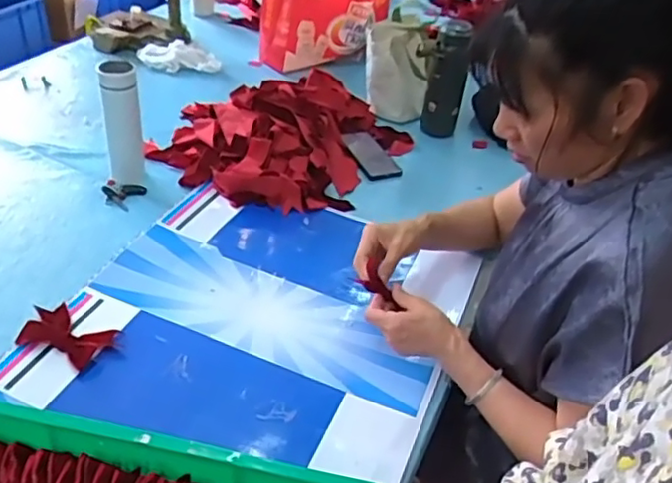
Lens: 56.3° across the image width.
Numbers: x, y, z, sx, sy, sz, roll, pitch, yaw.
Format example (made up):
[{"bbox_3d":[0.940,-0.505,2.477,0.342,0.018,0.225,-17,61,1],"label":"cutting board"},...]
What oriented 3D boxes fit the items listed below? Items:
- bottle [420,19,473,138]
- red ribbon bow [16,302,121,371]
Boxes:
[{"bbox_3d":[0.245,-0.348,1.386,0.065,0.262,0.063,25,41,22],"label":"bottle"},{"bbox_3d":[-0.379,0.128,0.878,0.125,0.019,0.083,18,39,14],"label":"red ribbon bow"}]

